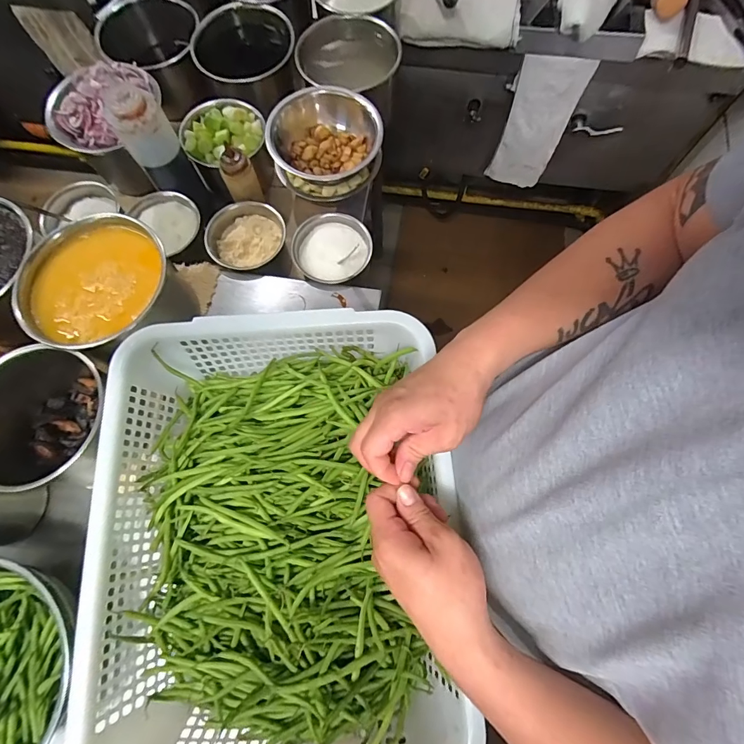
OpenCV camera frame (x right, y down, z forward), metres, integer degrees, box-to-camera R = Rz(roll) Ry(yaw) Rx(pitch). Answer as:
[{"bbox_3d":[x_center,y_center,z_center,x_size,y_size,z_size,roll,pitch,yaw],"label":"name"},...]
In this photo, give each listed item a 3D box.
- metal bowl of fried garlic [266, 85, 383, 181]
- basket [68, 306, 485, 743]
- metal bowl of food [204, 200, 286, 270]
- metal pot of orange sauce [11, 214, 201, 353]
[{"bbox_3d":[-0.078,-0.356,0.630,0.157,0.064,0.157,0,73,2],"label":"metal bowl of fried garlic"},{"bbox_3d":[-0.095,0.155,0.420,0.331,0.084,0.429,-3,73,1],"label":"basket"},{"bbox_3d":[-0.191,-0.205,0.617,0.108,0.046,0.104,0,73,2],"label":"metal bowl of food"},{"bbox_3d":[-0.316,-0.097,0.512,0.148,0.125,0.162,0,73,2],"label":"metal pot of orange sauce"}]

